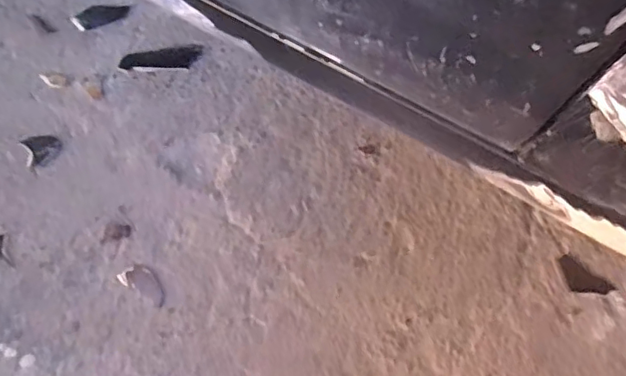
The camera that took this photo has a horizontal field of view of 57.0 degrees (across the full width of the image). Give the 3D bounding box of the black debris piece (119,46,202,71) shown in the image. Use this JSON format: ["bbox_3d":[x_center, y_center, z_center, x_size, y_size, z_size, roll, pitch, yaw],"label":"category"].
[{"bbox_3d":[-0.212,-0.181,0.807,0.109,0.007,0.045,-5,54,-9],"label":"black debris piece"}]

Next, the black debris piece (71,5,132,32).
[{"bbox_3d":[-0.311,-0.257,0.847,0.081,0.007,0.047,-20,58,-19],"label":"black debris piece"}]

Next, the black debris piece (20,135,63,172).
[{"bbox_3d":[-0.328,-0.047,0.703,0.041,0.004,0.053,-23,58,-21],"label":"black debris piece"}]

